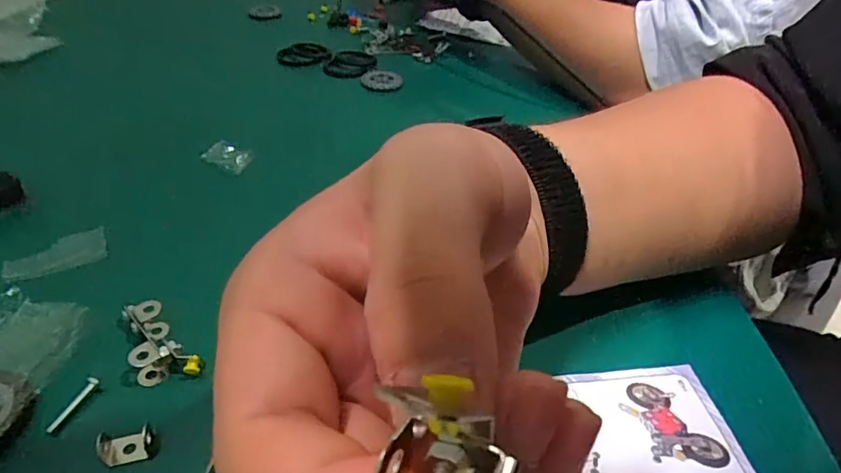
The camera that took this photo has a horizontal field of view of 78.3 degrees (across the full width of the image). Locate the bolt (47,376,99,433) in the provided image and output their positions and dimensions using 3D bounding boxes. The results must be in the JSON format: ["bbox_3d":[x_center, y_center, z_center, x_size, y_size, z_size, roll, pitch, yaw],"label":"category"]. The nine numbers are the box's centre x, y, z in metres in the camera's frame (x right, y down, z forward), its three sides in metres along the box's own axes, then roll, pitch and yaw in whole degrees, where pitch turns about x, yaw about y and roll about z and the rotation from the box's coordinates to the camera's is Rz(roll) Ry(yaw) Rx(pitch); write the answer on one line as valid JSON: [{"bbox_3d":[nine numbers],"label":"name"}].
[{"bbox_3d":[-0.129,0.062,0.192,0.004,0.004,0.022,19,53,15],"label":"bolt"}]

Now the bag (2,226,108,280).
[{"bbox_3d":[-0.177,0.009,0.252,0.043,0.004,0.018,-22,60,-24],"label":"bag"}]

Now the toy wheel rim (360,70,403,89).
[{"bbox_3d":[-0.031,-0.131,0.432,0.033,0.009,0.030,6,39,4],"label":"toy wheel rim"}]

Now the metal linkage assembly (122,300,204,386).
[{"bbox_3d":[-0.108,0.045,0.209,0.042,0.017,0.019,33,47,31],"label":"metal linkage assembly"}]

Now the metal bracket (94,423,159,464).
[{"bbox_3d":[-0.104,0.074,0.183,0.020,0.008,0.011,-5,39,-10],"label":"metal bracket"}]

